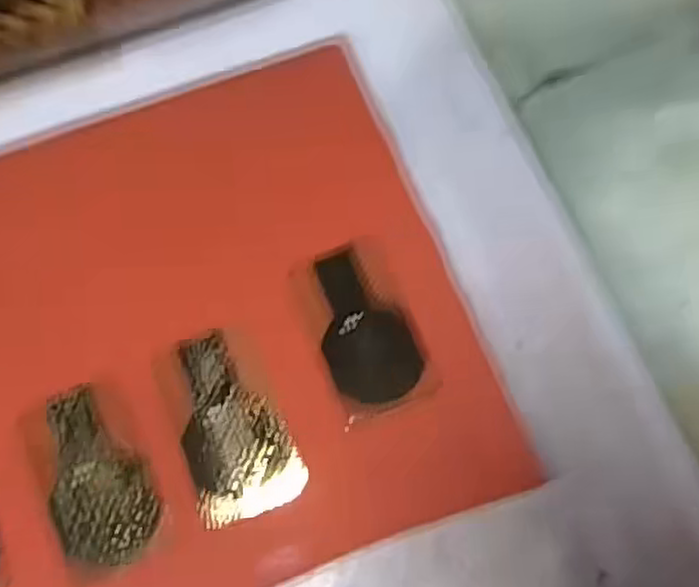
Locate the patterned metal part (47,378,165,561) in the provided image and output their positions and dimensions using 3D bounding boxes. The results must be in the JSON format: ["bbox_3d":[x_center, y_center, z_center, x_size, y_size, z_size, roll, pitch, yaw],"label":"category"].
[{"bbox_3d":[-0.121,0.086,0.336,0.046,0.004,0.084,-24,74,-6],"label":"patterned metal part"}]

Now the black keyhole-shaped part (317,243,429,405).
[{"bbox_3d":[0.006,0.016,0.353,0.043,0.004,0.078,-22,74,-5],"label":"black keyhole-shaped part"}]

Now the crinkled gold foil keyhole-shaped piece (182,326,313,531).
[{"bbox_3d":[-0.055,0.061,0.341,0.050,0.004,0.089,-16,73,-4],"label":"crinkled gold foil keyhole-shaped piece"}]

